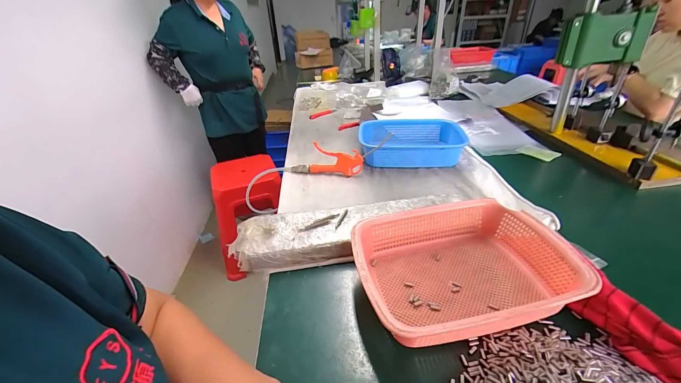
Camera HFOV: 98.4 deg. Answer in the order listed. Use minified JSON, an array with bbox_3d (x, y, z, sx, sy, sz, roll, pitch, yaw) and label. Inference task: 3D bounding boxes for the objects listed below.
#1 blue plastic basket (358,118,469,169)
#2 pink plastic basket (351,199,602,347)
[{"bbox_3d":[0.206,-0.143,0.856,0.292,0.066,0.201,-2,33,4],"label":"blue plastic basket"},{"bbox_3d":[0.171,0.114,0.442,0.289,0.075,0.215,-10,33,-8],"label":"pink plastic basket"}]

